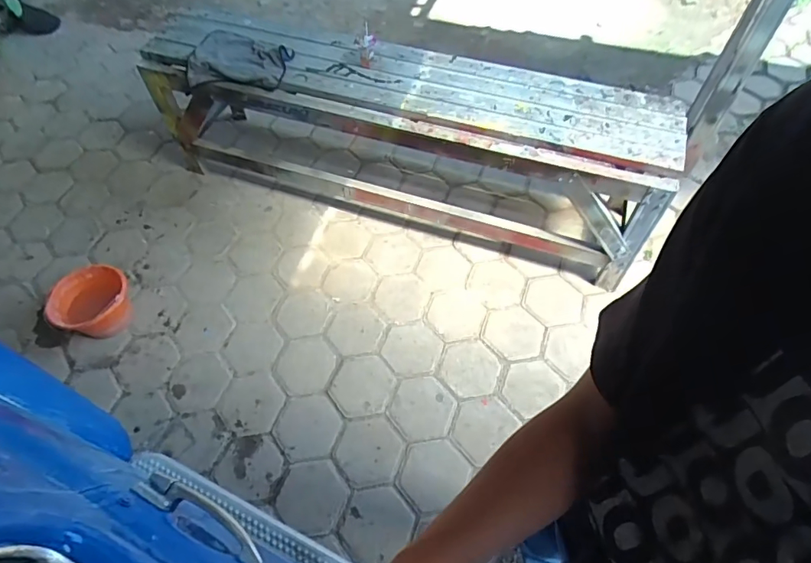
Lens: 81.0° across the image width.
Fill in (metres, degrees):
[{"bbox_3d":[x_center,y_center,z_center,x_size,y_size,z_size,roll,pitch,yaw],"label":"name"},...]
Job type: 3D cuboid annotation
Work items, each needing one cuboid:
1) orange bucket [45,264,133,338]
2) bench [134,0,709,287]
[{"bbox_3d":[-1.047,0.080,1.614,0.242,0.194,0.235,0,57,1],"label":"orange bucket"},{"bbox_3d":[-0.044,-0.527,1.743,1.815,0.588,0.369,18,59,12],"label":"bench"}]

